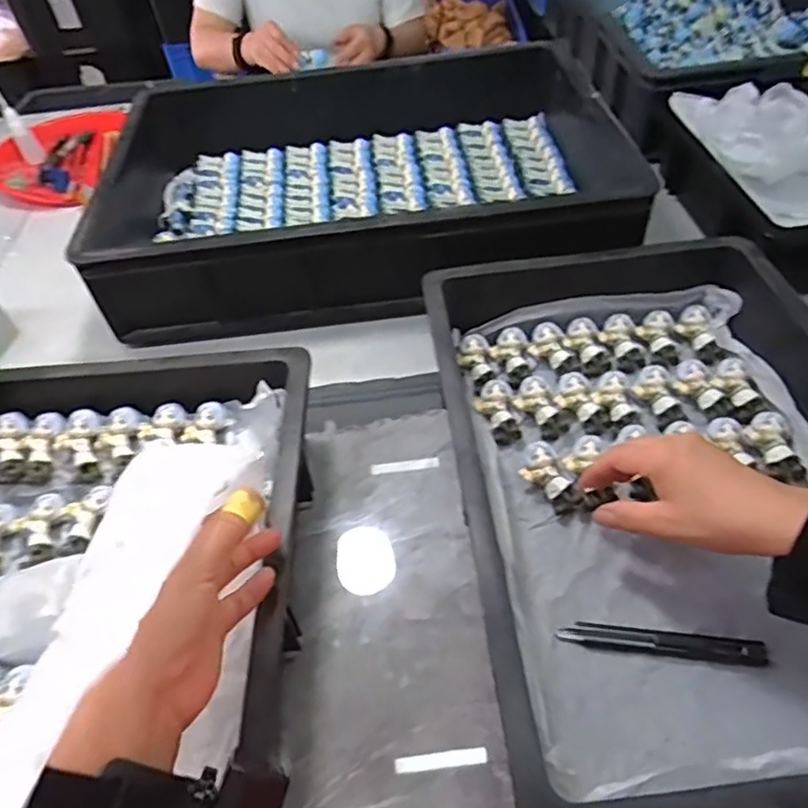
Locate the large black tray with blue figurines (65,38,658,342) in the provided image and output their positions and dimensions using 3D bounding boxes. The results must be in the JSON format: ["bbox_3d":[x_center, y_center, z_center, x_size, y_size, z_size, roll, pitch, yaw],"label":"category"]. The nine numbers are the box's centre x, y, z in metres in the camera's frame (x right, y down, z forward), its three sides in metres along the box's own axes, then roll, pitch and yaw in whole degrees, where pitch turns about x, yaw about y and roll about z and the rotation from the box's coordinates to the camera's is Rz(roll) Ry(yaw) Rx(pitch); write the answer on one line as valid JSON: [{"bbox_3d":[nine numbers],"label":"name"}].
[{"bbox_3d":[-0.052,-0.281,0.756,0.586,0.098,0.410,-8,50,0],"label":"large black tray with blue figurines"}]

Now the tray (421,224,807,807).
[{"bbox_3d":[0.190,0.033,0.484,0.300,0.104,0.496,-7,50,0],"label":"tray"}]

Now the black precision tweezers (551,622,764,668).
[{"bbox_3d":[0.176,0.163,0.421,0.133,0.007,0.018,5,51,10],"label":"black precision tweezers"}]

